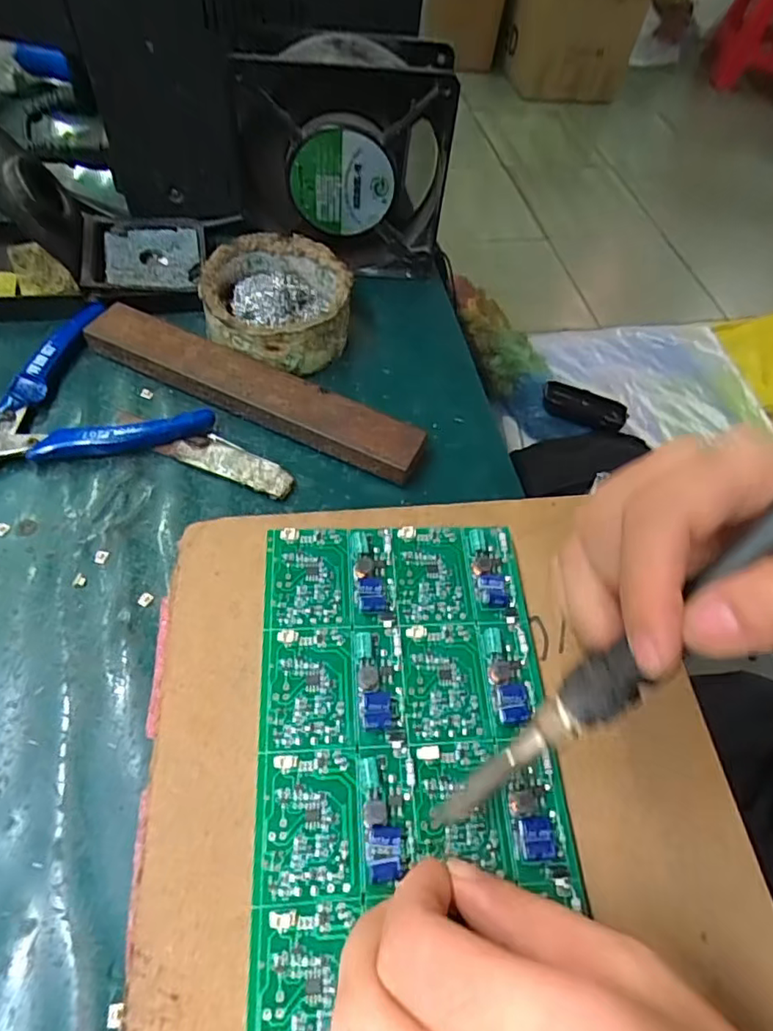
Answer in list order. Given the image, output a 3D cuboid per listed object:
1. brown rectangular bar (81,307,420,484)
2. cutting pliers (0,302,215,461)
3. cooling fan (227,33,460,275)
[{"bbox_3d":[-0.073,-0.070,0.319,0.198,0.012,0.030,26,58,9],"label":"brown rectangular bar"},{"bbox_3d":[-0.166,-0.074,0.317,0.124,0.012,0.105,-12,60,-15],"label":"cutting pliers"},{"bbox_3d":[-0.025,-0.208,0.349,0.116,0.116,0.044,1,58,-7],"label":"cooling fan"}]

